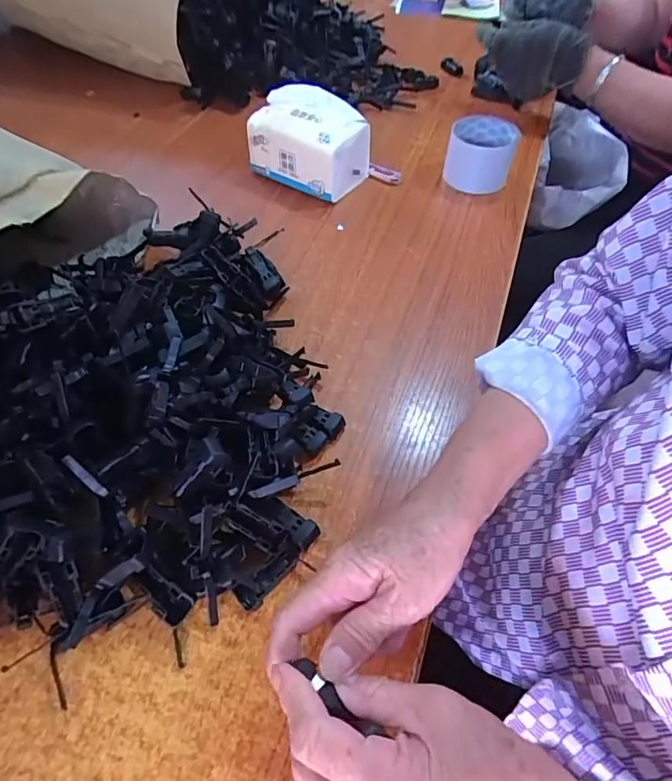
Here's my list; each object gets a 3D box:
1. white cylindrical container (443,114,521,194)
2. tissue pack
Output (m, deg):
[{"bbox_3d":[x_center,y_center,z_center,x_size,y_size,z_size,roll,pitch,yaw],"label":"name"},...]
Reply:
[{"bbox_3d":[0.189,-0.311,0.620,0.086,0.066,0.071,15,55,9],"label":"white cylindrical container"},{"bbox_3d":[-0.030,-0.318,0.605,0.138,0.096,0.097,28,58,17],"label":"tissue pack"}]

